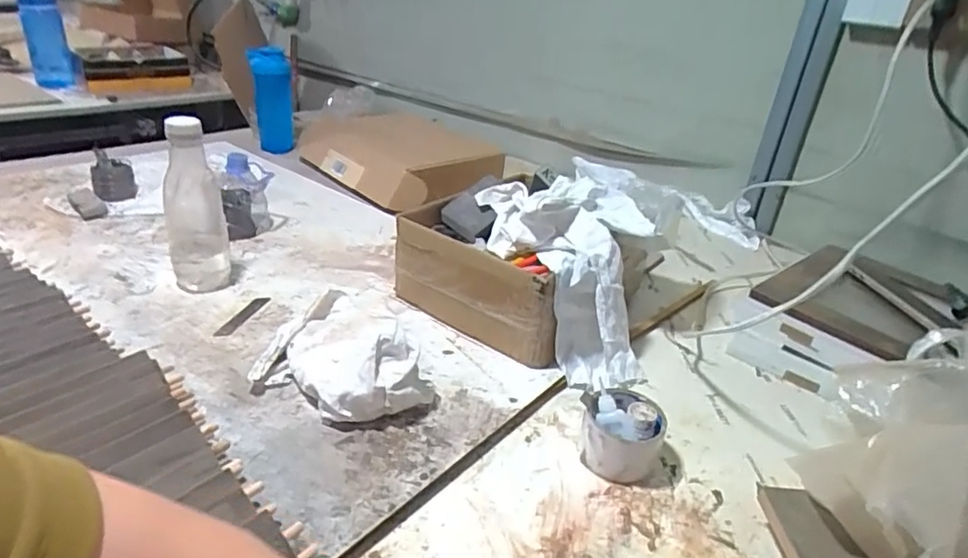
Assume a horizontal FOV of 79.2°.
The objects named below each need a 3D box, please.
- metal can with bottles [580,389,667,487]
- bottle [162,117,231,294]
[{"bbox_3d":[0.143,0.163,0.612,0.075,0.064,0.081,6,28,-3],"label":"metal can with bottles"},{"bbox_3d":[-0.405,-0.105,0.816,0.075,0.226,0.076,-8,32,-26],"label":"bottle"}]

